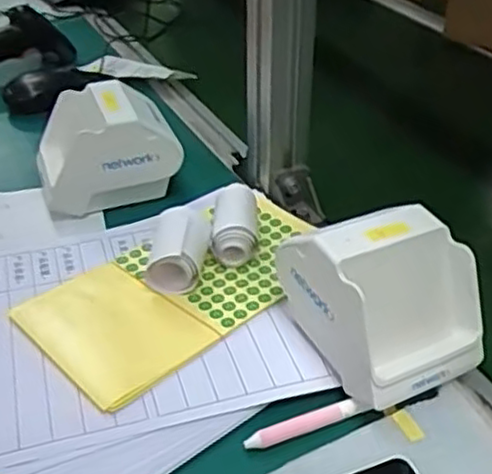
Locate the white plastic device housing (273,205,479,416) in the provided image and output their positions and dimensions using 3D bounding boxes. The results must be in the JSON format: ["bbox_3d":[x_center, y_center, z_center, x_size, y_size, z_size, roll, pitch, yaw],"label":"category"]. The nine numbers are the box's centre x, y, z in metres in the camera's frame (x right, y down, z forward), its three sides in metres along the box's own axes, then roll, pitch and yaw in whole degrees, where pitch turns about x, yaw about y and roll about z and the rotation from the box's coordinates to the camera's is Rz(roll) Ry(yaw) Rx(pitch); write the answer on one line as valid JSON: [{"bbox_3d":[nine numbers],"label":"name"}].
[{"bbox_3d":[0.089,0.038,0.461,0.111,0.093,0.112,-17,40,-20],"label":"white plastic device housing"}]

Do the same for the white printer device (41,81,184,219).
[{"bbox_3d":[-0.130,-0.086,0.646,0.123,0.090,0.099,-11,38,-13],"label":"white printer device"}]

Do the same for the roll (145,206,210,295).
[{"bbox_3d":[-0.052,0.009,0.533,0.041,0.040,0.065,7,37,10],"label":"roll"}]

